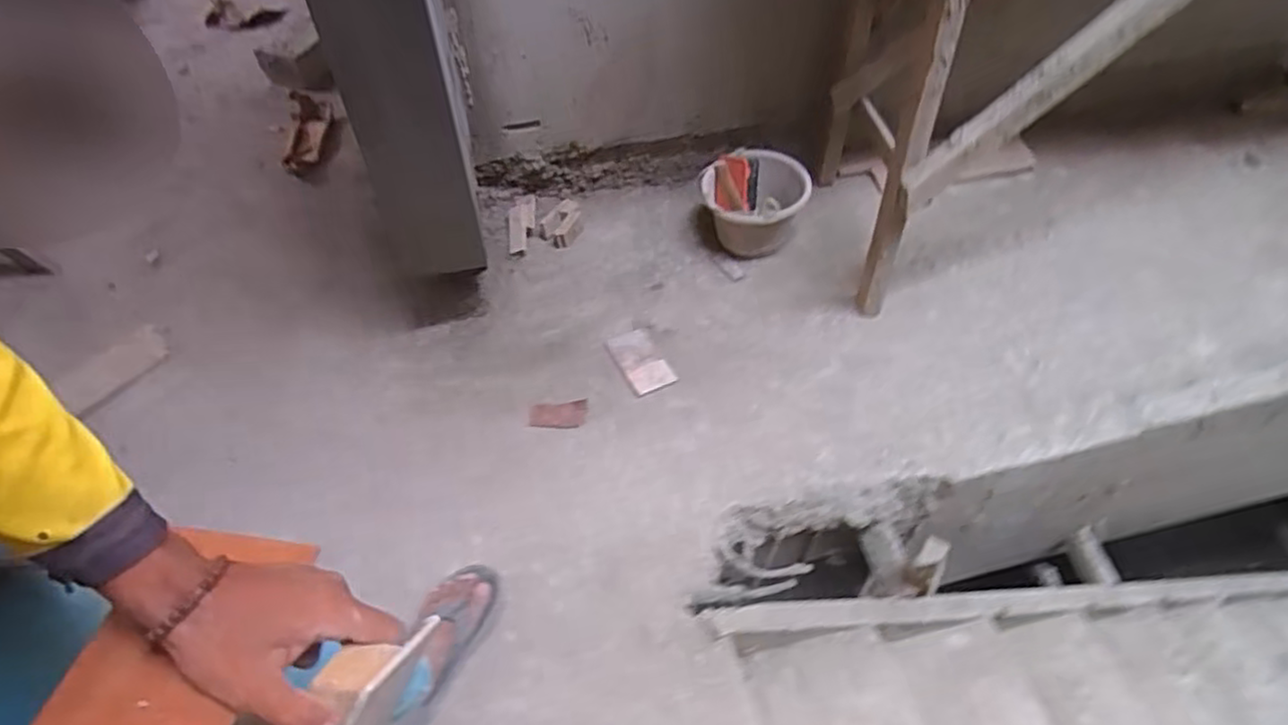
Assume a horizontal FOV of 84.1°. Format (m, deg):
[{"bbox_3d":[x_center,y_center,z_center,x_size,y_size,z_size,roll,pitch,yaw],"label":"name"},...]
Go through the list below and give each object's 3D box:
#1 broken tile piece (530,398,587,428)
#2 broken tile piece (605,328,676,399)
[{"bbox_3d":[-0.166,0.103,1.390,0.111,0.014,0.054,-6,53,-3],"label":"broken tile piece"},{"bbox_3d":[-0.007,-0.001,1.466,0.094,0.014,0.156,-23,55,-15],"label":"broken tile piece"}]

